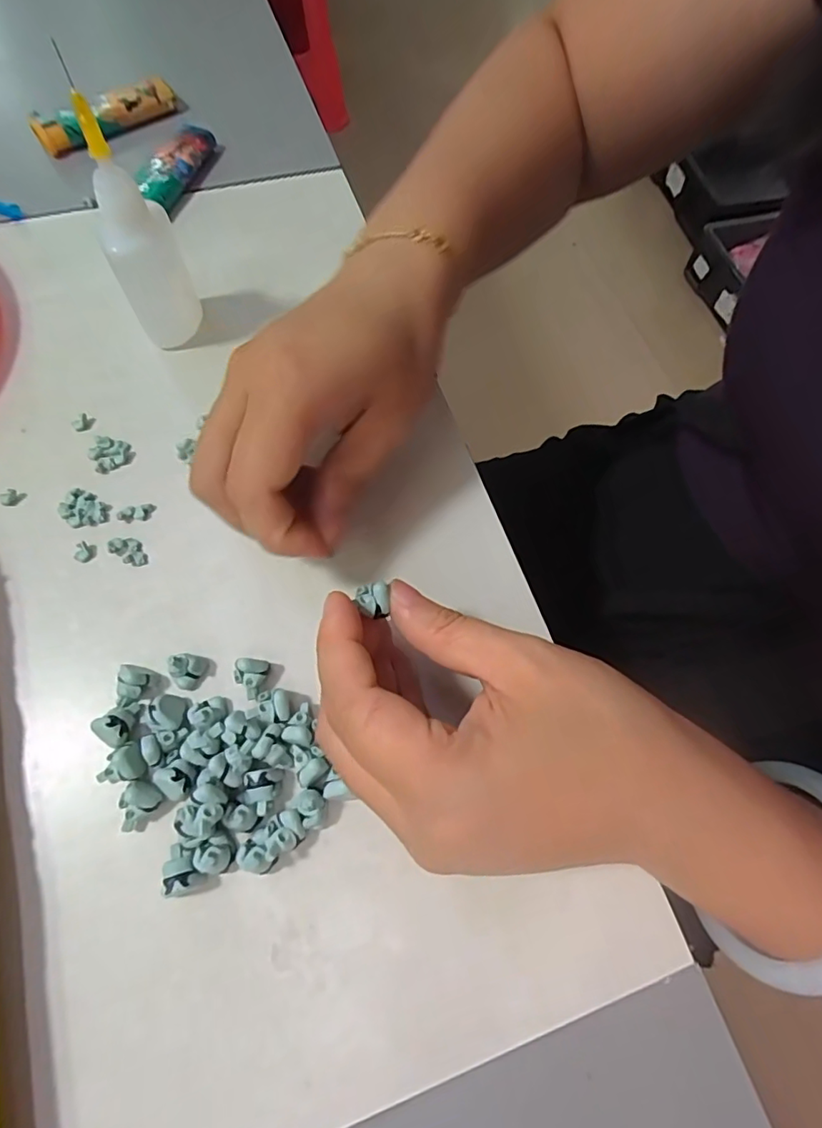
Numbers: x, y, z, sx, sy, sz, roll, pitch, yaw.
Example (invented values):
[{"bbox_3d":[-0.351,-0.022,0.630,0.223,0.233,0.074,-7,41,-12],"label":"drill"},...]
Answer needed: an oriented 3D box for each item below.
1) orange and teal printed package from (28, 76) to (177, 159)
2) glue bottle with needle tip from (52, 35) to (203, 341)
[{"bbox_3d":[-0.170,-0.251,0.297,0.077,0.016,0.019,-33,73,-14],"label":"orange and teal printed package"},{"bbox_3d":[-0.107,-0.128,0.208,0.027,0.091,0.022,-23,71,-11],"label":"glue bottle with needle tip"}]

